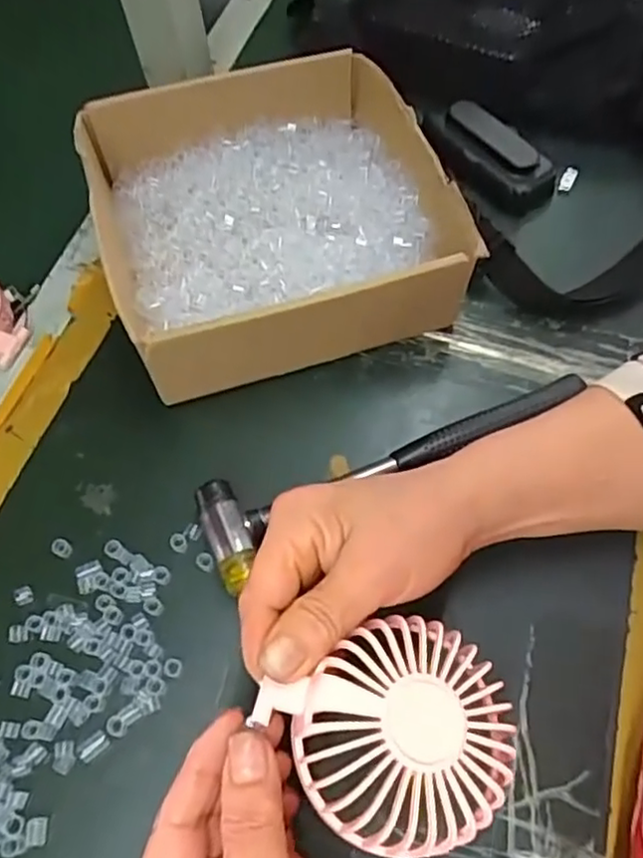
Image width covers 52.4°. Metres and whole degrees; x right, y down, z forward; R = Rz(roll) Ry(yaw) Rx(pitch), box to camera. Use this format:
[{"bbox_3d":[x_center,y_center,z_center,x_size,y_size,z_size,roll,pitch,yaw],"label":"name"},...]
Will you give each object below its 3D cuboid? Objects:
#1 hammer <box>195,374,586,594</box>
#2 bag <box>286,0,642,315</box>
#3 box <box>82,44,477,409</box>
[{"bbox_3d":[0.049,0.024,0.374,0.232,0.023,0.058,-18,64,-9],"label":"hammer"},{"bbox_3d":[0.153,-0.240,0.474,0.226,0.068,0.321,-27,79,-3],"label":"bag"},{"bbox_3d":[-0.033,-0.136,0.433,0.211,0.076,0.204,-20,65,-10],"label":"box"}]

